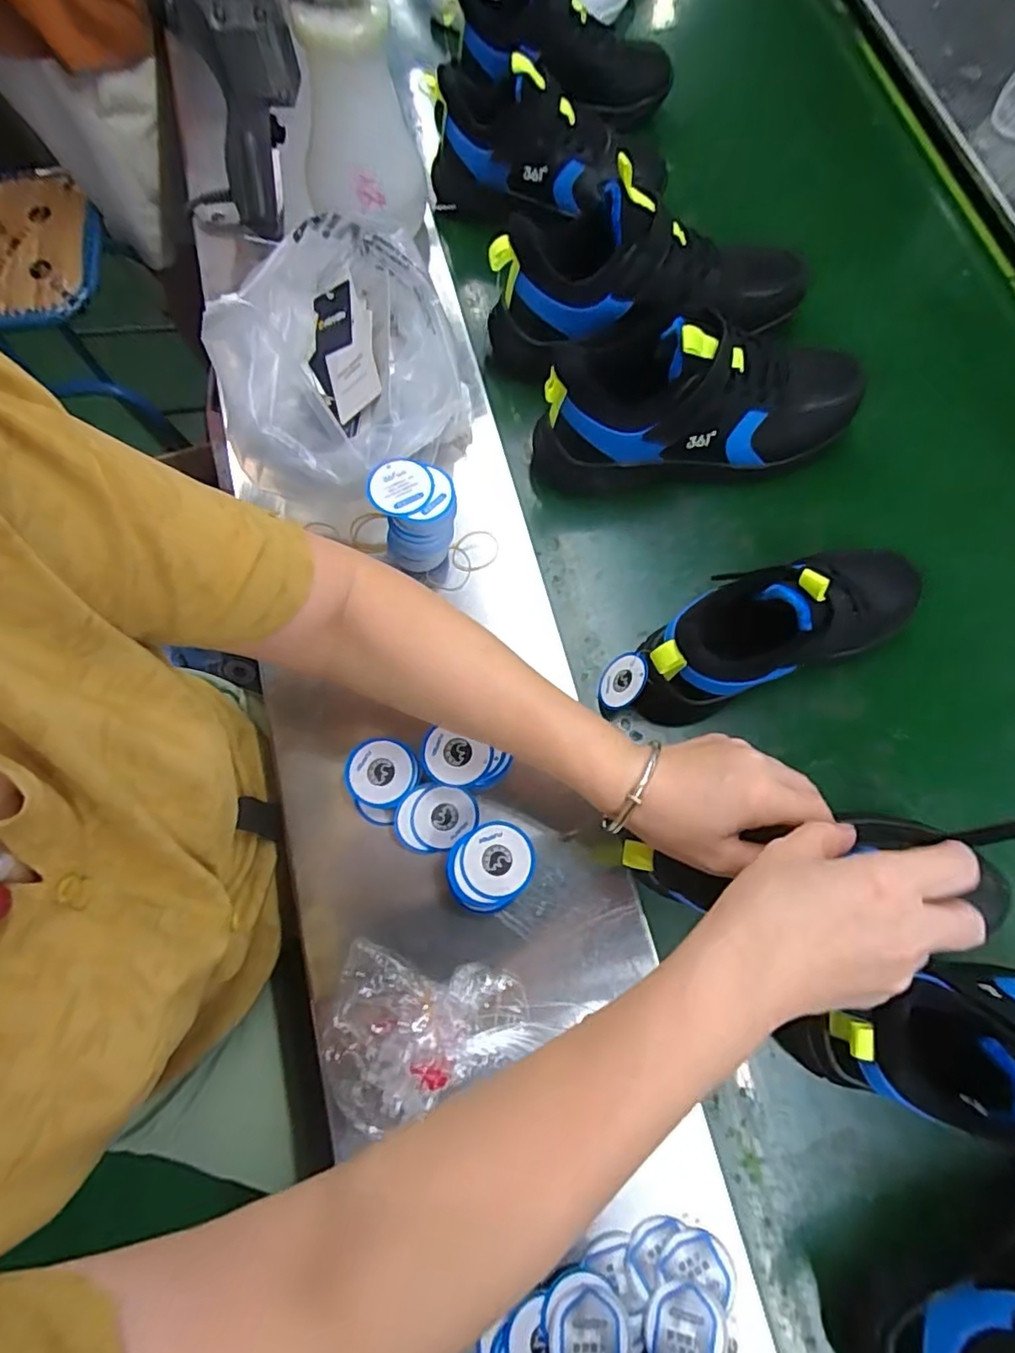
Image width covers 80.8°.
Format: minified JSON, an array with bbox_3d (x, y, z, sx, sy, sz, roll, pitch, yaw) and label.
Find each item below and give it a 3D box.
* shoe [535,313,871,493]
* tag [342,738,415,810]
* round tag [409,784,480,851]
[{"bbox_3d":[0.171,-0.239,0.509,0.292,0.131,0.092,-9,77,-2],"label":"shoe"},{"bbox_3d":[-0.093,0.070,0.435,0.048,0.010,0.048,0,77,0],"label":"tag"},{"bbox_3d":[-0.047,0.101,0.435,0.047,0.006,0.042,-39,96,-12],"label":"round tag"}]

